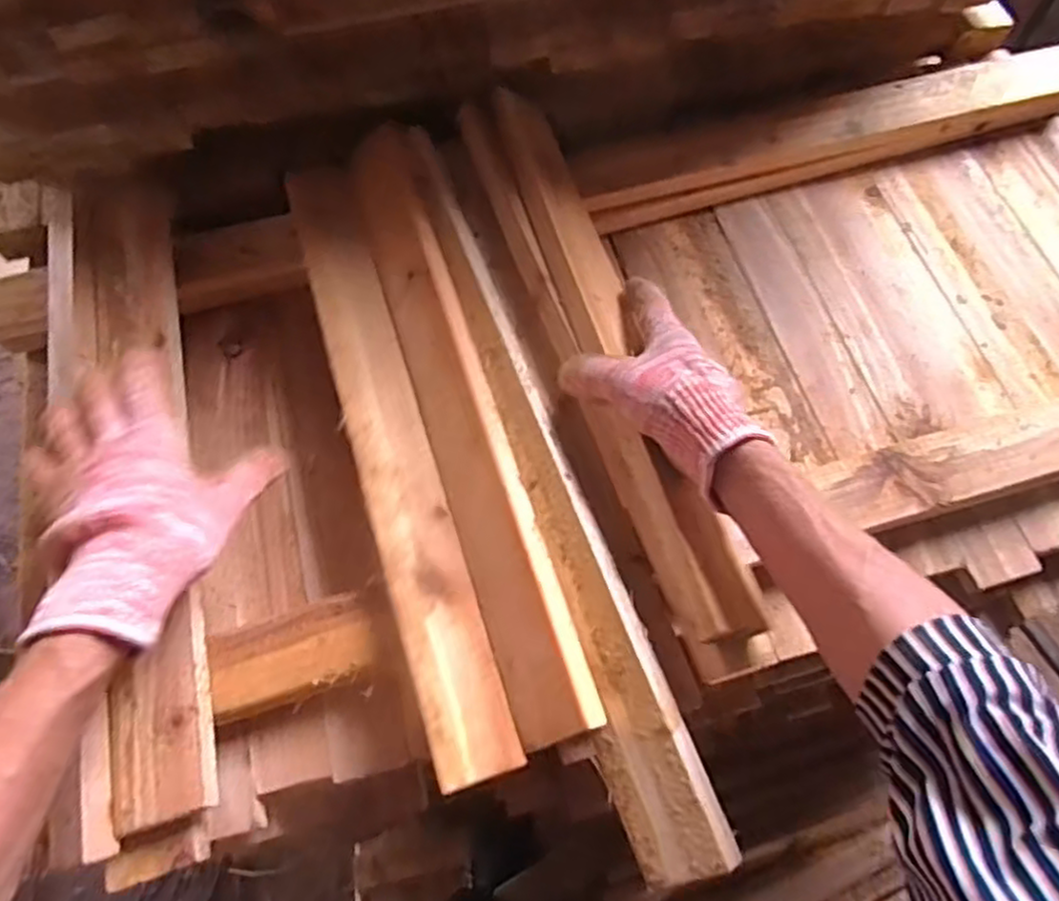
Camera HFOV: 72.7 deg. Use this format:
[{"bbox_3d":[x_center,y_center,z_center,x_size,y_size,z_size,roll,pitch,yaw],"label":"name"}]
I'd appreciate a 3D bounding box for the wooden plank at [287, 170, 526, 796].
[{"bbox_3d":[-0.101,-0.020,0.511,0.056,0.013,0.477,-17,67,-7],"label":"wooden plank"}]

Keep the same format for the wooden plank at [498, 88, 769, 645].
[{"bbox_3d":[0.056,-0.099,0.523,0.067,0.037,0.482,-11,61,-4],"label":"wooden plank"}]

